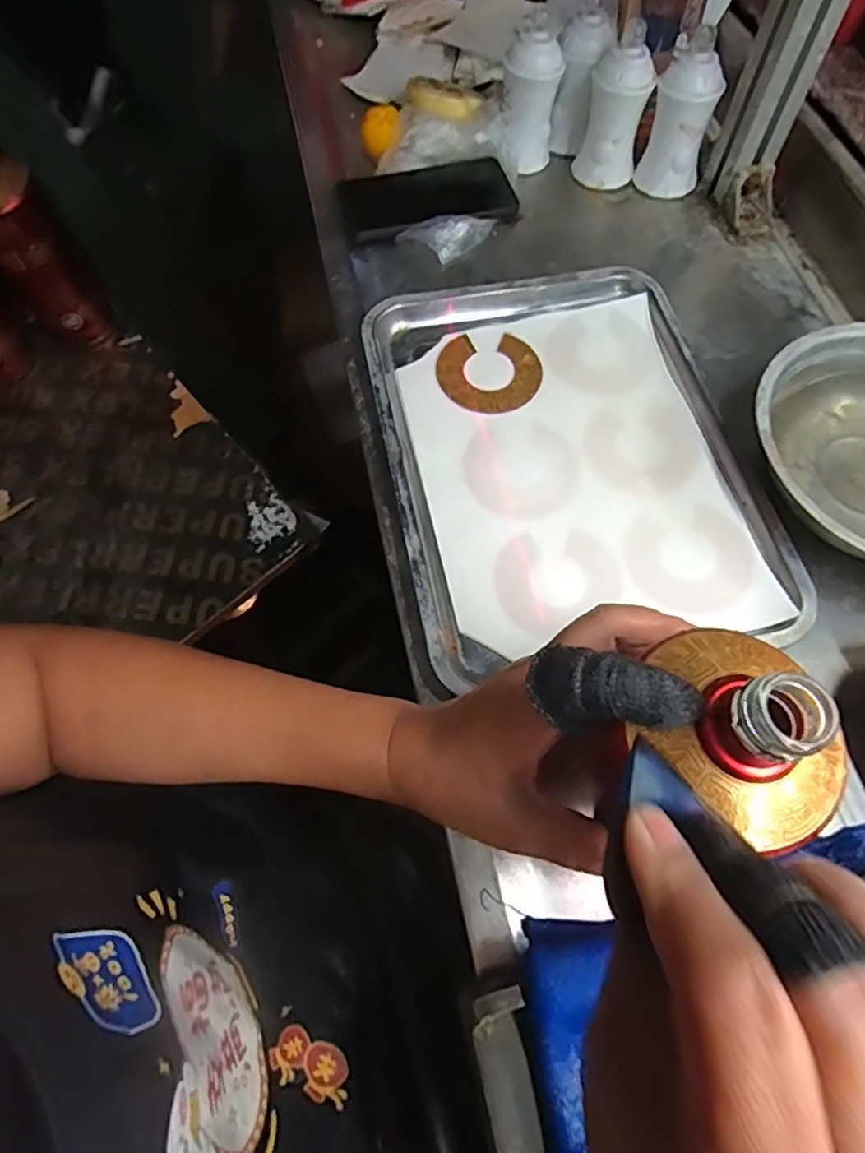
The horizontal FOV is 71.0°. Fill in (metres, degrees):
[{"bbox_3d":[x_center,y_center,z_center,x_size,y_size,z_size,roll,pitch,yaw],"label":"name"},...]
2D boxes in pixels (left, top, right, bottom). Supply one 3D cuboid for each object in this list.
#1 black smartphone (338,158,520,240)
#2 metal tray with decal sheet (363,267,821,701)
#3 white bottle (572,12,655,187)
[{"bbox_3d":[-0.003,-0.359,0.571,0.160,0.014,0.077,-14,65,-3],"label":"black smartphone"},{"bbox_3d":[0.095,-0.099,0.449,0.251,0.025,0.326,-12,65,-2],"label":"metal tray with decal sheet"},{"bbox_3d":[0.168,-0.428,0.562,0.054,0.114,0.050,7,66,7],"label":"white bottle"}]

